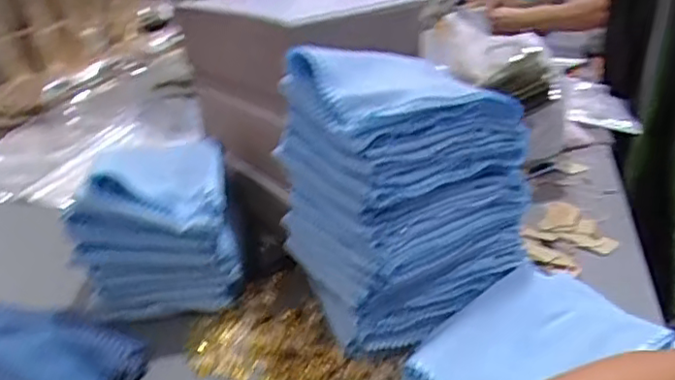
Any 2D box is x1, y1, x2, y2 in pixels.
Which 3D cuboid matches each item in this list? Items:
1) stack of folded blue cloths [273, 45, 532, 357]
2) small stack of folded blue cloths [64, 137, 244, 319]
[{"bbox_3d":[0.067,0.005,0.634,0.209,0.262,0.167,-21,30,-30],"label":"stack of folded blue cloths"},{"bbox_3d":[-0.197,0.049,0.697,0.164,0.168,0.111,-8,26,-8],"label":"small stack of folded blue cloths"}]

